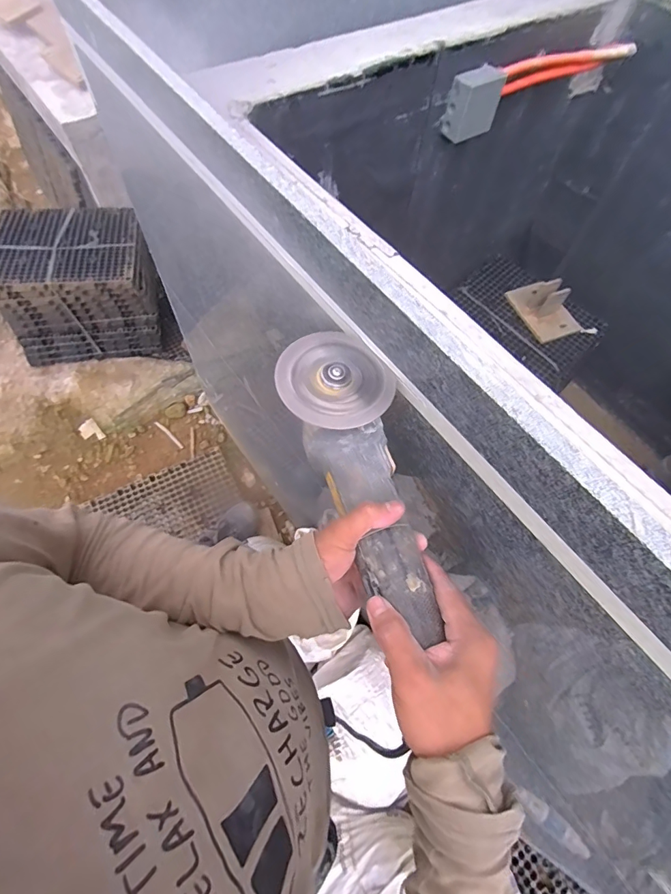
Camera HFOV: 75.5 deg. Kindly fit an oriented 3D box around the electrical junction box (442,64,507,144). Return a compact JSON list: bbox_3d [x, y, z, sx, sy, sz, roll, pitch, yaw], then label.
[{"bbox_3d":[0.328,-0.811,1.031,0.122,0.124,0.069,-35,69,-19],"label":"electrical junction box"}]

